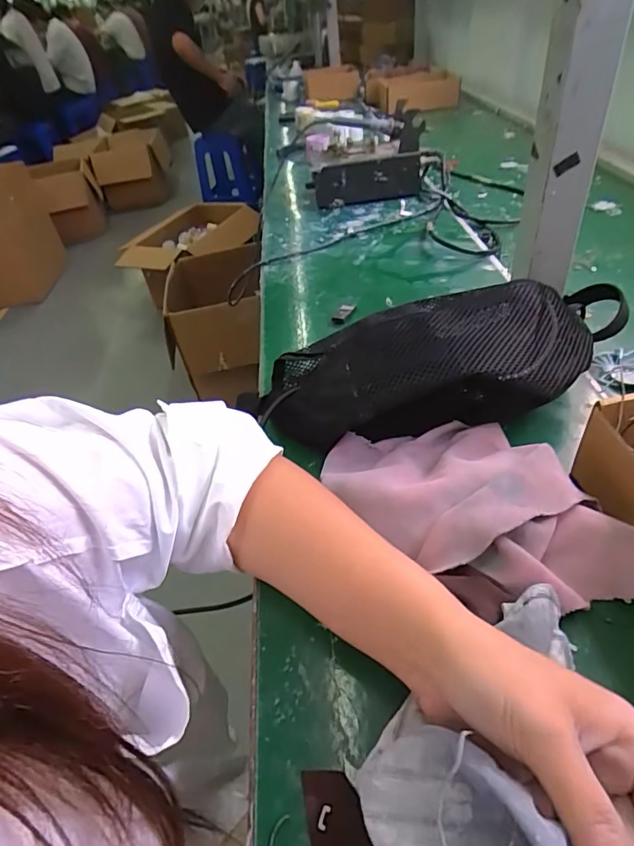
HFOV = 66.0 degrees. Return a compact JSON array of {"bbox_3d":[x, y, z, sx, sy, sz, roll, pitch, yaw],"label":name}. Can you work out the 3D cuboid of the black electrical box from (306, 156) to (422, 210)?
[{"bbox_3d":[0.083,-0.406,0.826,0.185,0.063,0.031,-6,42,4],"label":"black electrical box"}]

